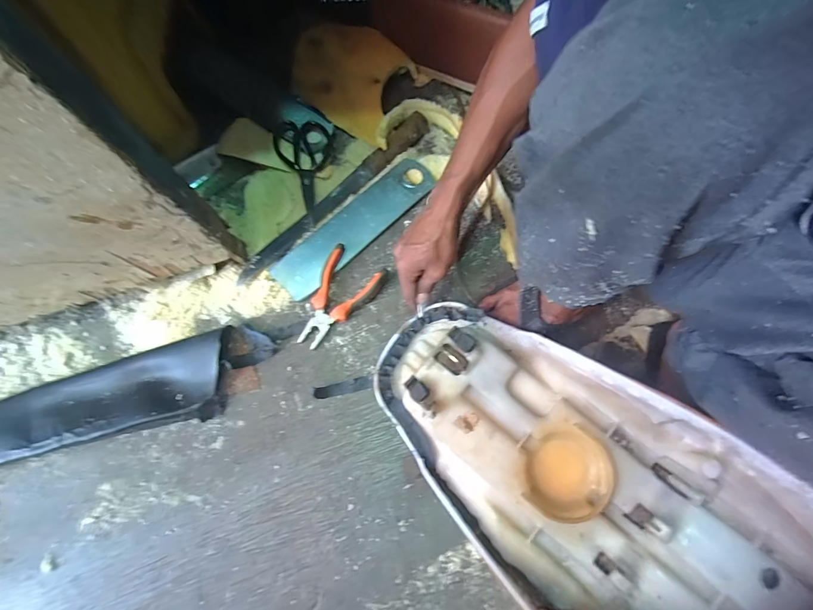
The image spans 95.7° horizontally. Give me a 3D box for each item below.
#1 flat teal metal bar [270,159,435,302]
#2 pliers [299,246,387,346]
[{"bbox_3d":[-0.084,-0.133,0.605,0.303,0.007,0.081,-43,81,-12],"label":"flat teal metal bar"},{"bbox_3d":[-0.104,-0.007,0.552,0.088,0.030,0.152,27,72,10],"label":"pliers"}]

